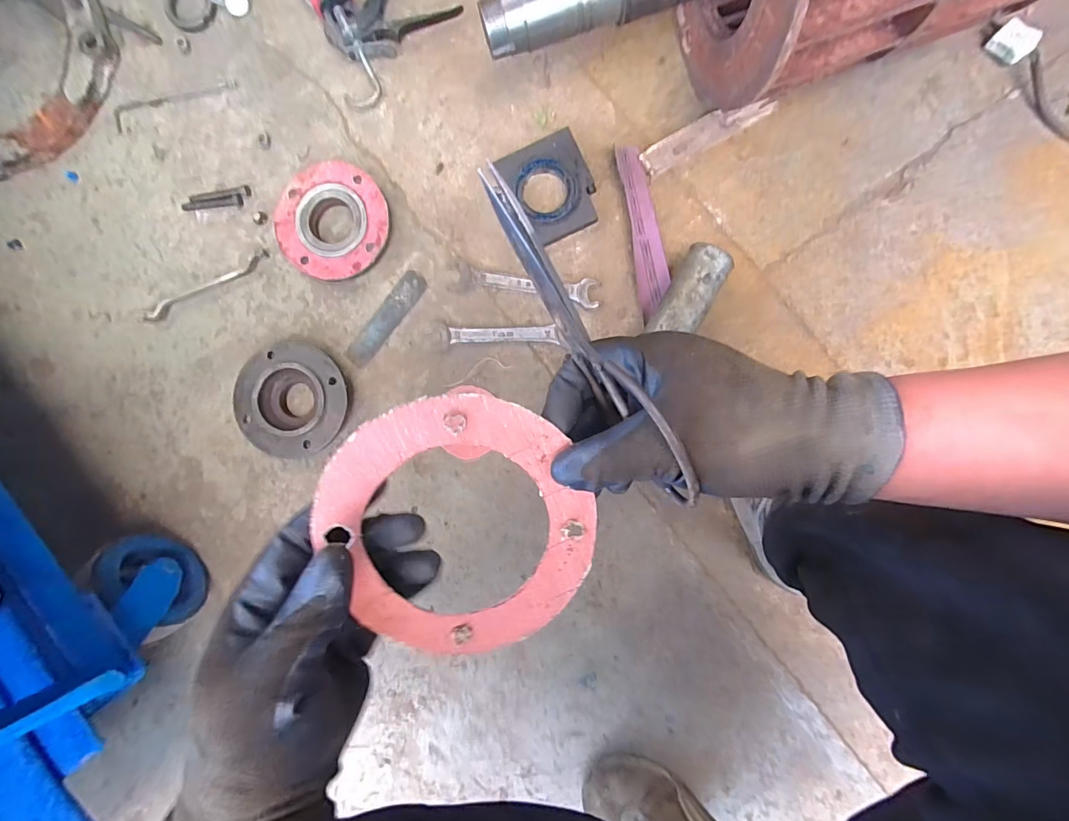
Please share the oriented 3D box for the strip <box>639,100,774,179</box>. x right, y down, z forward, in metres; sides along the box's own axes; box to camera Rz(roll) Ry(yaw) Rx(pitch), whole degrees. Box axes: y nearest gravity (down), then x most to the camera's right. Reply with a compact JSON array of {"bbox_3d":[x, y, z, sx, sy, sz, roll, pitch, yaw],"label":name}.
[{"bbox_3d":[0.231,-0.370,0.595,0.186,0.020,0.037,-26,88,3],"label":"strip"}]

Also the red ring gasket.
[{"bbox_3d":[-0.039,0.067,0.250,0.139,0.006,0.153,-19,105,-1],"label":"red ring gasket"}]

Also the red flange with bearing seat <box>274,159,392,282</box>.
[{"bbox_3d":[-0.273,-0.258,0.617,0.148,0.032,0.157,0,90,4],"label":"red flange with bearing seat"}]

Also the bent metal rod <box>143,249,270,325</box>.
[{"bbox_3d":[-0.466,-0.178,0.642,0.192,0.011,0.023,-26,88,3],"label":"bent metal rod"}]

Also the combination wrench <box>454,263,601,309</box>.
[{"bbox_3d":[-0.011,-0.171,0.615,0.194,0.007,0.038,8,90,4],"label":"combination wrench"}]

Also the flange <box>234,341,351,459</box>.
[{"bbox_3d":[-0.325,-0.015,0.620,0.145,0.038,0.154,0,90,4],"label":"flange"}]

